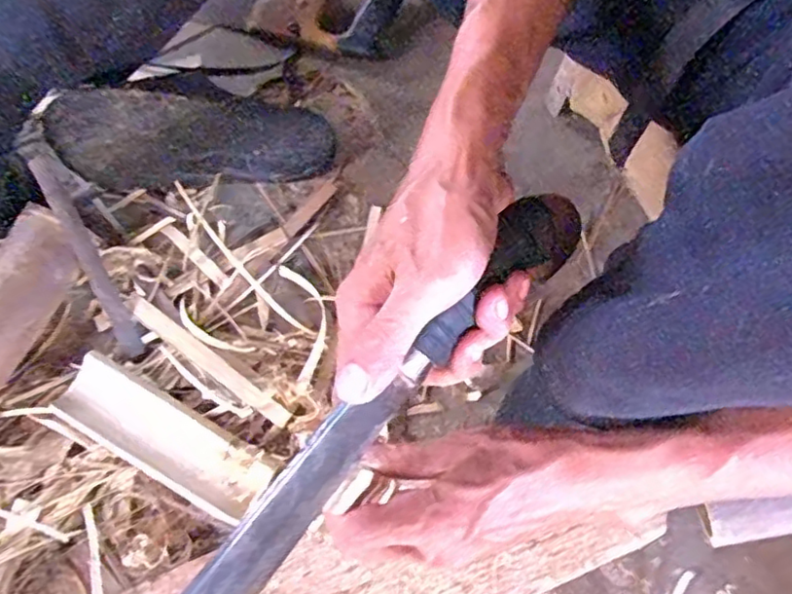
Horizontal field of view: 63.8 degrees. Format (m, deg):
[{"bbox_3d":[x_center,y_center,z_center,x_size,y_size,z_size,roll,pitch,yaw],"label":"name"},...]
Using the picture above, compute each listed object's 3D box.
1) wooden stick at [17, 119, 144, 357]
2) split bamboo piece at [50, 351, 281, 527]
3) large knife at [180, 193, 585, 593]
[{"bbox_3d":[-0.276,-0.047,0.558,0.021,0.027,0.216,-26,92,-7],"label":"wooden stick"},{"bbox_3d":[-0.188,0.112,0.509,0.186,0.022,0.058,28,74,11],"label":"split bamboo piece"},{"bbox_3d":[-0.021,0.067,0.279,0.026,0.032,0.306,40,78,14],"label":"large knife"}]

